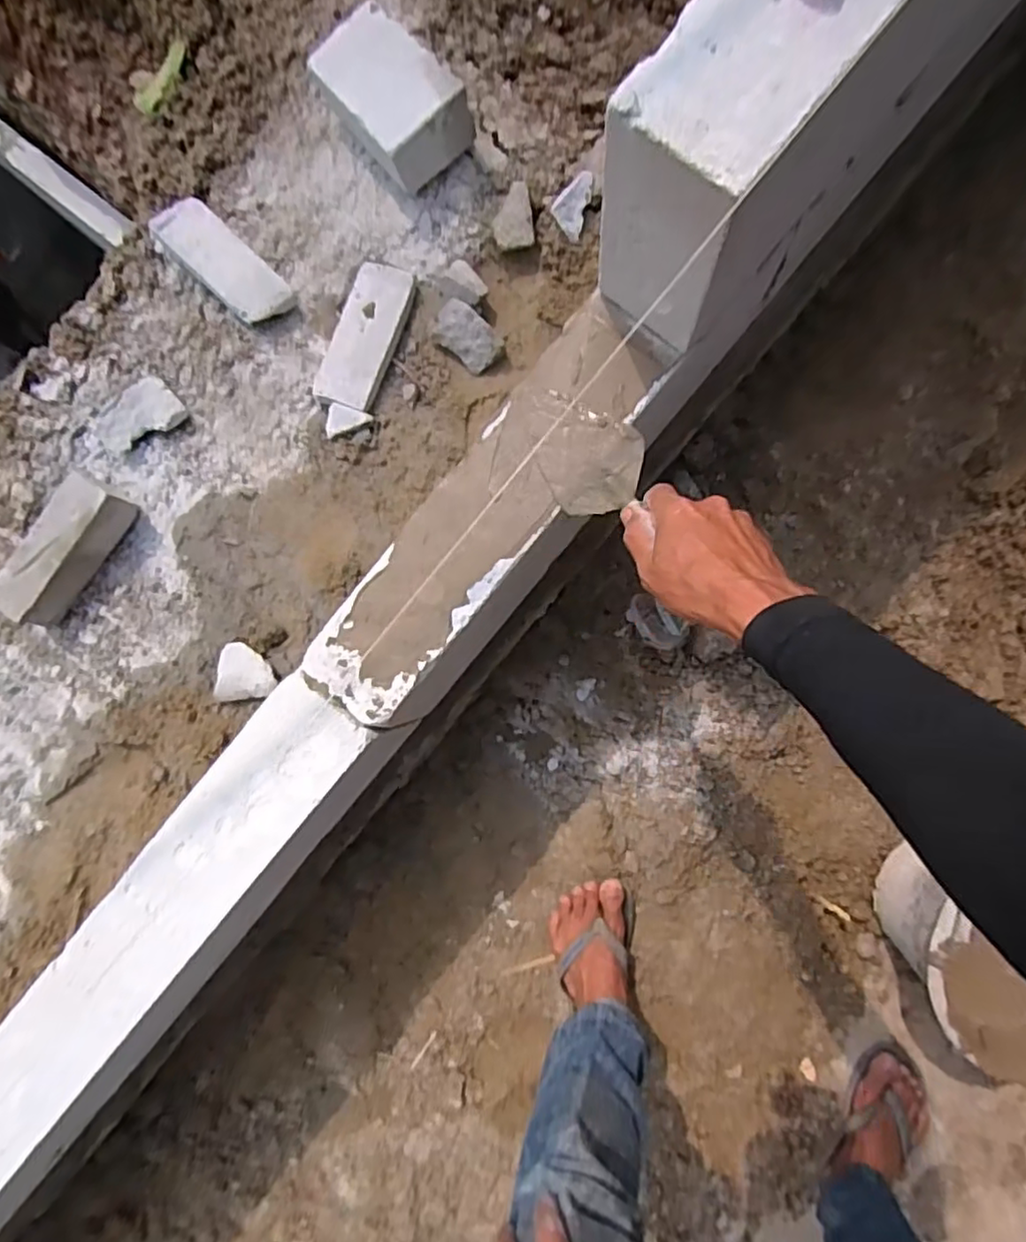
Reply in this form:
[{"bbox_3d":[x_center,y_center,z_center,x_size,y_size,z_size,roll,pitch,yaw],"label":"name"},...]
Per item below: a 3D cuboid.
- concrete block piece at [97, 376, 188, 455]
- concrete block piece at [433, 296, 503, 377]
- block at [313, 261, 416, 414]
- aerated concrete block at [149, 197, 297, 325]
[{"bbox_3d":[-0.496,-0.268,0.876,0.110,0.022,0.075,-43,83,2],"label":"concrete block piece"},{"bbox_3d":[-0.060,-0.365,0.840,0.086,0.042,0.053,37,91,7],"label":"concrete block piece"},{"bbox_3d":[-0.196,-0.368,0.858,0.080,0.033,0.192,19,88,7],"label":"block"},{"bbox_3d":[-0.384,-0.476,0.876,0.189,0.064,0.080,44,91,7],"label":"aerated concrete block"}]

